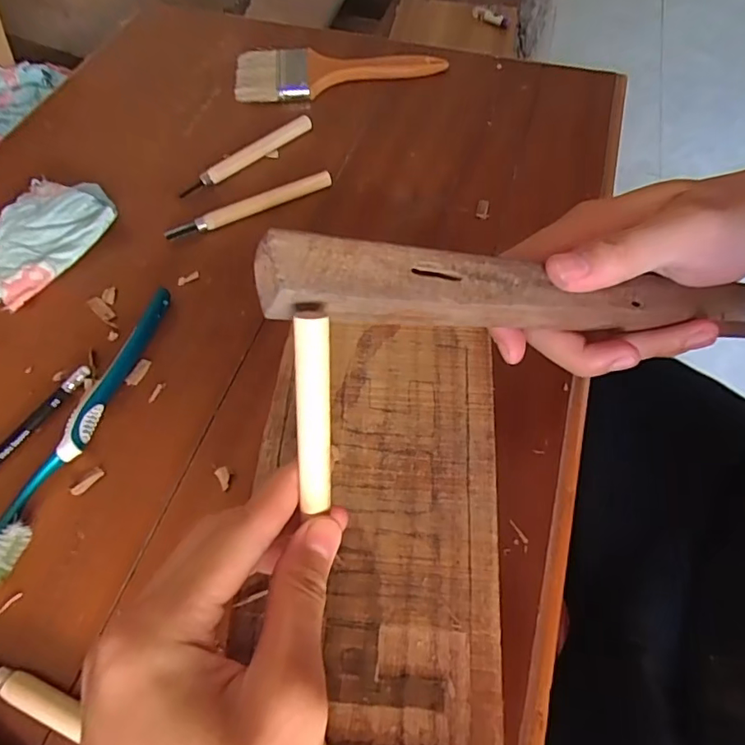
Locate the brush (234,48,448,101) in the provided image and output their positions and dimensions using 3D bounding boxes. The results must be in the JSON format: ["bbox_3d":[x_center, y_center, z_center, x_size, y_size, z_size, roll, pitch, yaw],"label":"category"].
[{"bbox_3d":[-0.032,-0.282,0.472,0.187,0.013,0.066,-10,60,-5],"label":"brush"}]

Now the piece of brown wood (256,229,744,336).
[{"bbox_3d":[0.100,-0.031,0.222,0.293,0.015,0.026,0,57,-23],"label":"piece of brown wood"}]

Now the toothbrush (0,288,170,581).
[{"bbox_3d":[-0.166,0.025,0.298,0.017,0.013,0.185,16,61,10],"label":"toothbrush"}]

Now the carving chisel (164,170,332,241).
[{"bbox_3d":[-0.090,-0.123,0.383,0.127,0.013,0.011,-23,62,-12],"label":"carving chisel"}]

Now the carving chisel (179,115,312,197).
[{"bbox_3d":[-0.100,-0.176,0.414,0.123,0.015,0.016,-35,65,-18],"label":"carving chisel"}]

